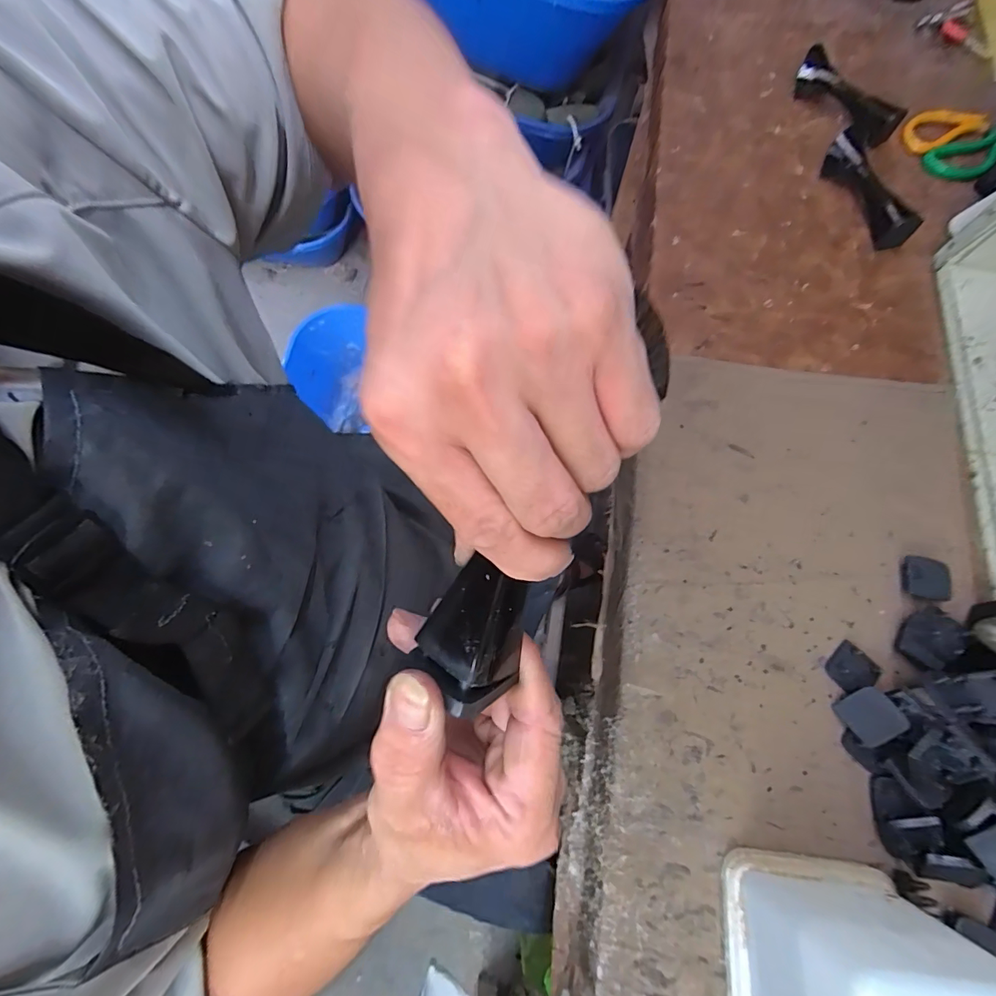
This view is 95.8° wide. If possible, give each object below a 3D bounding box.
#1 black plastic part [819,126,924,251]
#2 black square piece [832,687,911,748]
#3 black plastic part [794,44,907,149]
[{"bbox_3d":[0.397,-0.329,0.484,0.024,0.036,0.138,-13,72,-4],"label":"black plastic part"},{"bbox_3d":[0.272,0.159,0.329,0.035,0.004,0.033,-46,47,20],"label":"black square piece"},{"bbox_3d":[0.408,-0.470,0.530,0.043,0.034,0.134,-23,73,-8],"label":"black plastic part"}]

